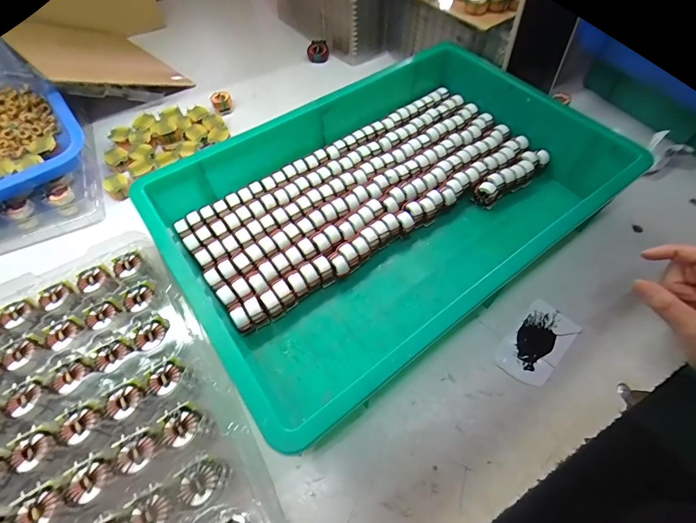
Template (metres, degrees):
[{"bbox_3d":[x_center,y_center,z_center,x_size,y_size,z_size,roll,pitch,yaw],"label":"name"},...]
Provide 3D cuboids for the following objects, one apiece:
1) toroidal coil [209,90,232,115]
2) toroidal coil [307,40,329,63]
[{"bbox_3d":[-0.183,-0.230,0.509,0.029,0.027,0.023,-19,61,-11],"label":"toroidal coil"},{"bbox_3d":[-0.049,-0.347,0.581,0.035,0.021,0.032,0,59,0],"label":"toroidal coil"}]

